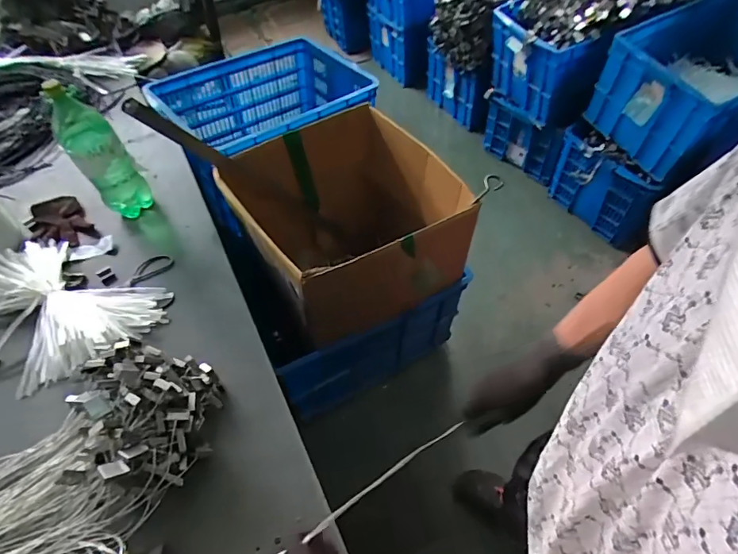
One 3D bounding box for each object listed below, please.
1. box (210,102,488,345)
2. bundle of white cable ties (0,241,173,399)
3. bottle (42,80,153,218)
[{"bbox_3d":[-0.072,-0.151,1.203,0.458,0.312,0.519,-28,58,-15],"label":"box"},{"bbox_3d":[-0.642,0.062,0.902,0.415,0.081,0.283,20,59,18],"label":"bundle of white cable ties"},{"bbox_3d":[-0.585,-0.262,0.985,0.103,0.311,0.098,-35,60,-19],"label":"bottle"}]

